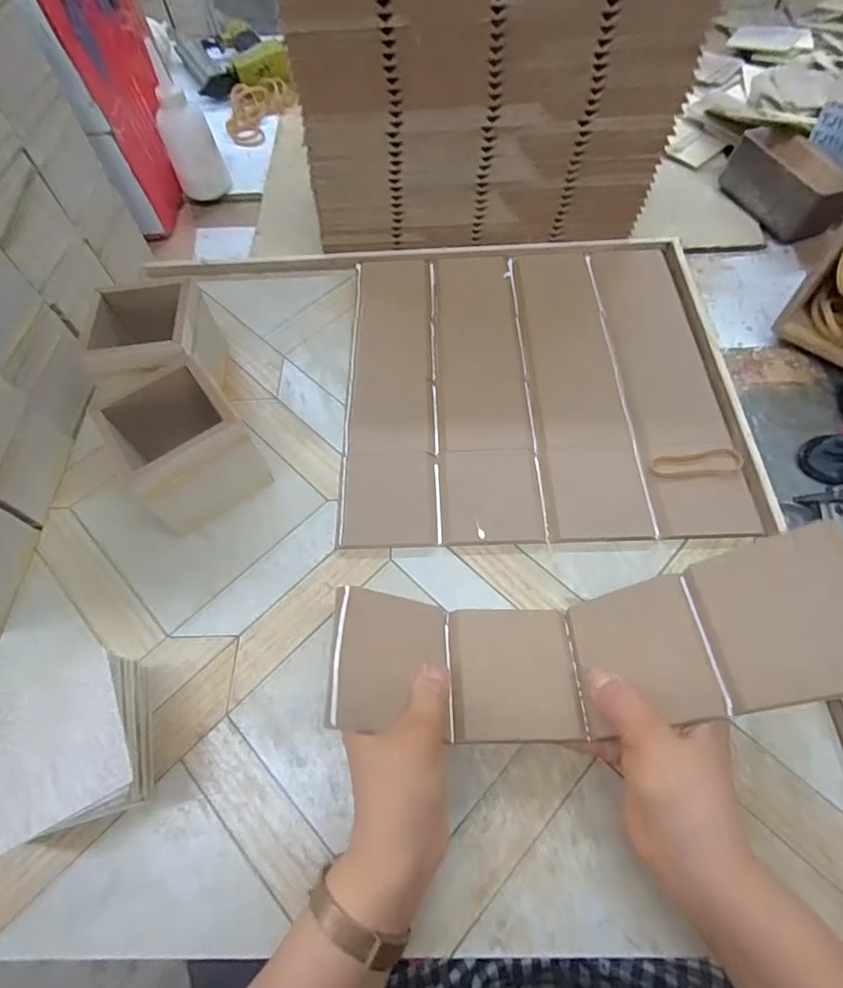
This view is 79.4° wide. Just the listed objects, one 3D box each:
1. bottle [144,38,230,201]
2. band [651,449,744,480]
[{"bbox_3d":[-0.283,-0.432,0.610,0.060,0.132,0.051,-20,63,-7],"label":"bottle"},{"bbox_3d":[0.230,-0.025,0.424,0.075,0.008,0.025,-7,62,0],"label":"band"}]

